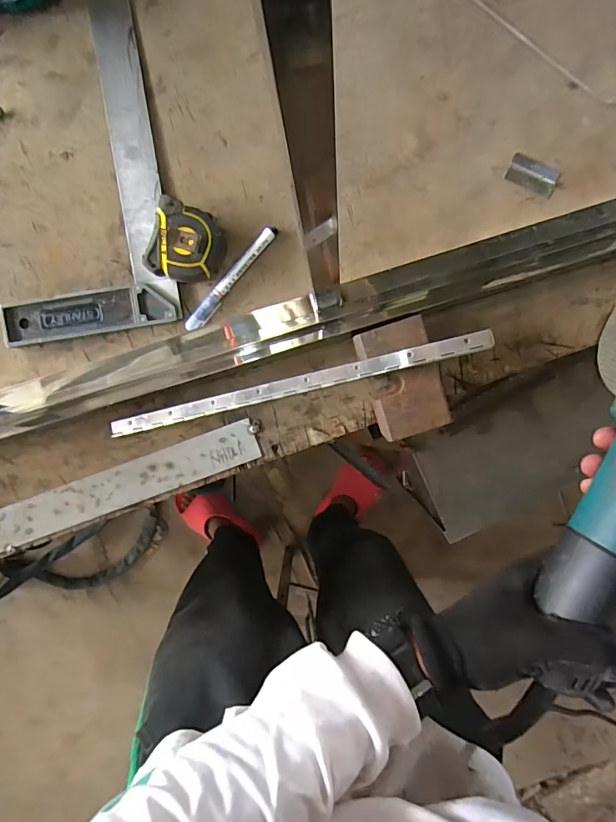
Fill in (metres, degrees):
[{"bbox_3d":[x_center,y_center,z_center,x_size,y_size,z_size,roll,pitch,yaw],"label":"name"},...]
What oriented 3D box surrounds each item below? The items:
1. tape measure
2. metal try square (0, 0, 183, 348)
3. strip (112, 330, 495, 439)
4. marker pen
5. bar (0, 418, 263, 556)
[{"bbox_3d":[-0.124,-0.167,0.475,0.068,0.038,0.075,19,94,1],"label":"tape measure"},{"bbox_3d":[-0.250,-0.252,0.488,0.186,0.010,0.342,-8,93,3],"label":"metal try square"},{"bbox_3d":[-0.025,-0.021,0.456,0.387,0.011,0.017,-13,93,16],"label":"strip"},{"bbox_3d":[-0.080,-0.137,0.490,0.014,0.012,0.135,42,94,-1],"label":"marker pen"},{"bbox_3d":[-0.383,0.150,0.517,0.674,0.008,0.050,-20,93,3],"label":"bar"}]

